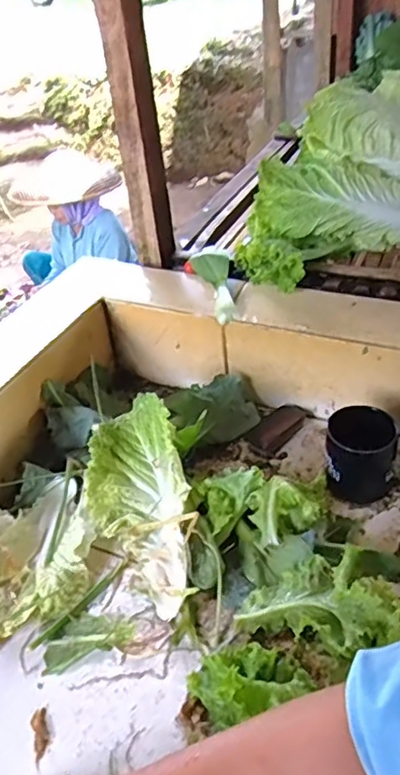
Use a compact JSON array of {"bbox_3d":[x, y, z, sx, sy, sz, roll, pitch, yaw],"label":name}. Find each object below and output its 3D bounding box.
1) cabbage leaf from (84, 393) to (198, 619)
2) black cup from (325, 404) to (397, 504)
[{"bbox_3d":[-0.071,0.135,0.697,0.119,0.072,0.270,-13,54,-10],"label":"cabbage leaf"},{"bbox_3d":[0.196,0.084,0.724,0.079,0.093,0.082,6,38,14],"label":"black cup"}]

